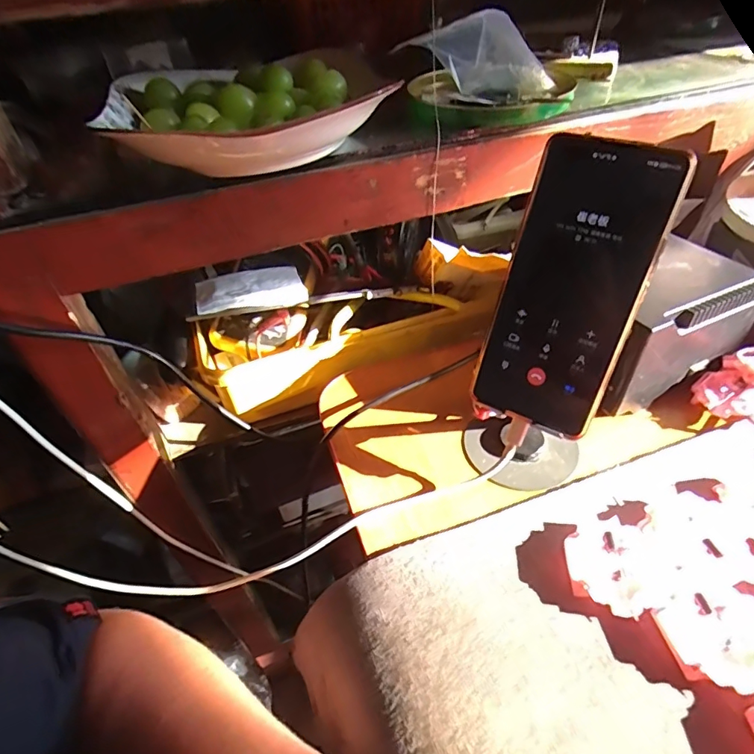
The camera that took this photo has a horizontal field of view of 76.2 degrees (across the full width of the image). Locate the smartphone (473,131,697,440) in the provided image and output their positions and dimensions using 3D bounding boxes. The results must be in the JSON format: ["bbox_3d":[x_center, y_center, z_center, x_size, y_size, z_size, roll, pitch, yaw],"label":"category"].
[{"bbox_3d":[0.112,-0.049,0.281,0.075,0.163,0.008,24,21,28],"label":"smartphone"}]

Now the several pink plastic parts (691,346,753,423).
[{"bbox_3d":[0.282,0.002,0.361,0.074,0.035,0.051,-26,47,-20],"label":"several pink plastic parts"}]

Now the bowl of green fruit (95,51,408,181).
[{"bbox_3d":[-0.096,-0.184,0.338,0.168,0.040,0.190,-14,44,-9],"label":"bowl of green fruit"}]

